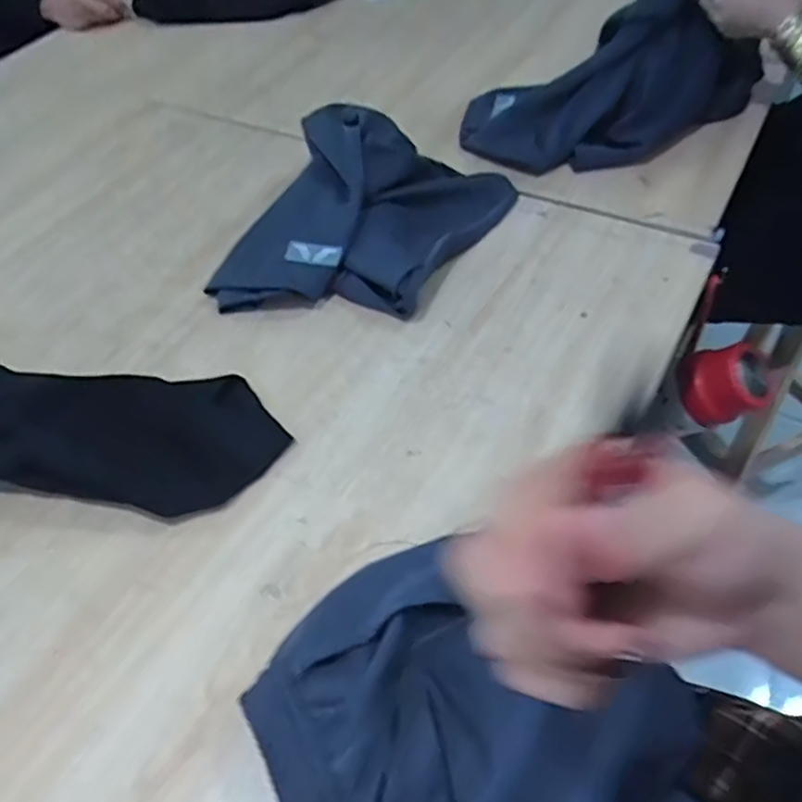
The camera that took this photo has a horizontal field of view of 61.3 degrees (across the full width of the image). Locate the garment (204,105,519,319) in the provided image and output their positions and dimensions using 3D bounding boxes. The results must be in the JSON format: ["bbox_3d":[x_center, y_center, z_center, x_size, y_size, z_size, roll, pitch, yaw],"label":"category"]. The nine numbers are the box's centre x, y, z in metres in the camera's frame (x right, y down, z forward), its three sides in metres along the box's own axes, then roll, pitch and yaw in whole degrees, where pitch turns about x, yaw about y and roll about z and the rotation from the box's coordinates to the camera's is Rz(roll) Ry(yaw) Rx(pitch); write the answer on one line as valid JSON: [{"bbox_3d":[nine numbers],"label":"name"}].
[{"bbox_3d":[-0.039,-0.209,0.756,0.253,0.088,0.281,15,52,17],"label":"garment"}]

